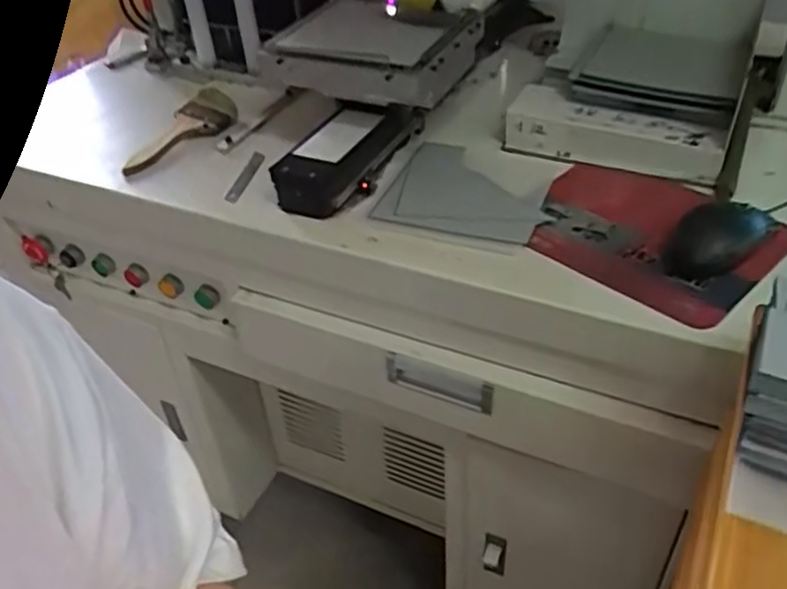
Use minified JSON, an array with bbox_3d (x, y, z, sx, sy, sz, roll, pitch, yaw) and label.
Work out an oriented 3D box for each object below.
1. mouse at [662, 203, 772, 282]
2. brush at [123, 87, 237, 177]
[{"bbox_3d":[0.277,-0.047,0.600,0.093,0.034,0.057,-30,46,-27],"label":"mouse"},{"bbox_3d":[-0.255,-0.188,0.821,0.153,0.040,0.061,-31,47,-28],"label":"brush"}]

